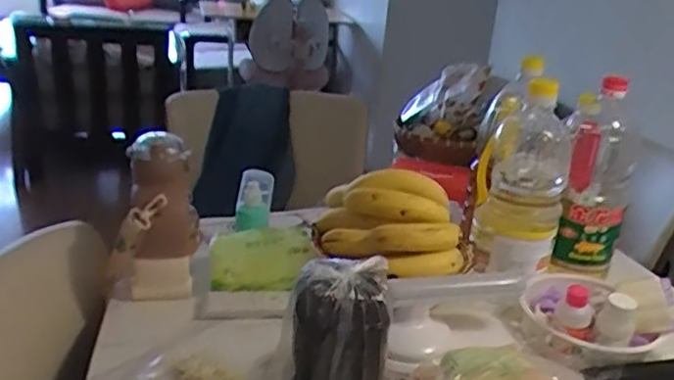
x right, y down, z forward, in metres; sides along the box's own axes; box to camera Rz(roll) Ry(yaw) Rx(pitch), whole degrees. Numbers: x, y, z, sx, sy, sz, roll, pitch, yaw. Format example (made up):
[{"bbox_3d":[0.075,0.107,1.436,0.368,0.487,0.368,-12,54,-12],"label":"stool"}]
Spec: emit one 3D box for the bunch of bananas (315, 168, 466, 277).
[{"bbox_3d":[0.068,0.033,0.799,0.195,0.100,0.118,10,22,10],"label":"bunch of bananas"}]

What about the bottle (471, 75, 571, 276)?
[{"bbox_3d":[0.239,-0.019,0.824,0.101,0.227,0.114,13,23,16],"label":"bottle"}]

